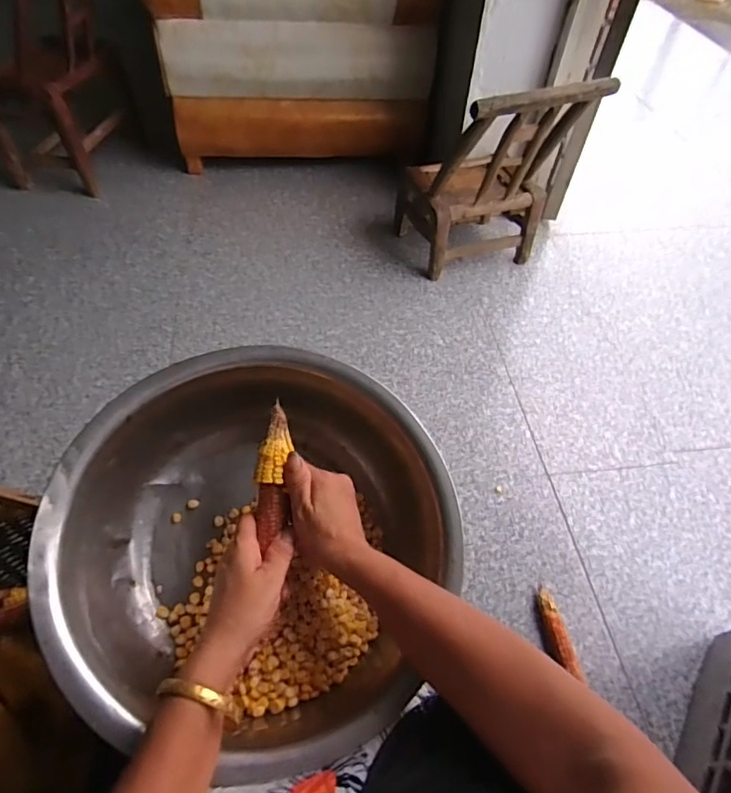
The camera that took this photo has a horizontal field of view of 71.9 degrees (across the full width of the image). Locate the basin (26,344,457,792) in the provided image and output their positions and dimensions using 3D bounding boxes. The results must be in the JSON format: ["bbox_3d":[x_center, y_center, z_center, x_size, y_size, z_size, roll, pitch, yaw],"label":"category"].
[{"bbox_3d":[-0.102,0.121,0.483,0.338,0.130,0.338,5,66,-11],"label":"basin"}]

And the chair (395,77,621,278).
[{"bbox_3d":[0.288,-0.525,1.197,0.319,0.478,0.266,-10,57,-11],"label":"chair"}]

